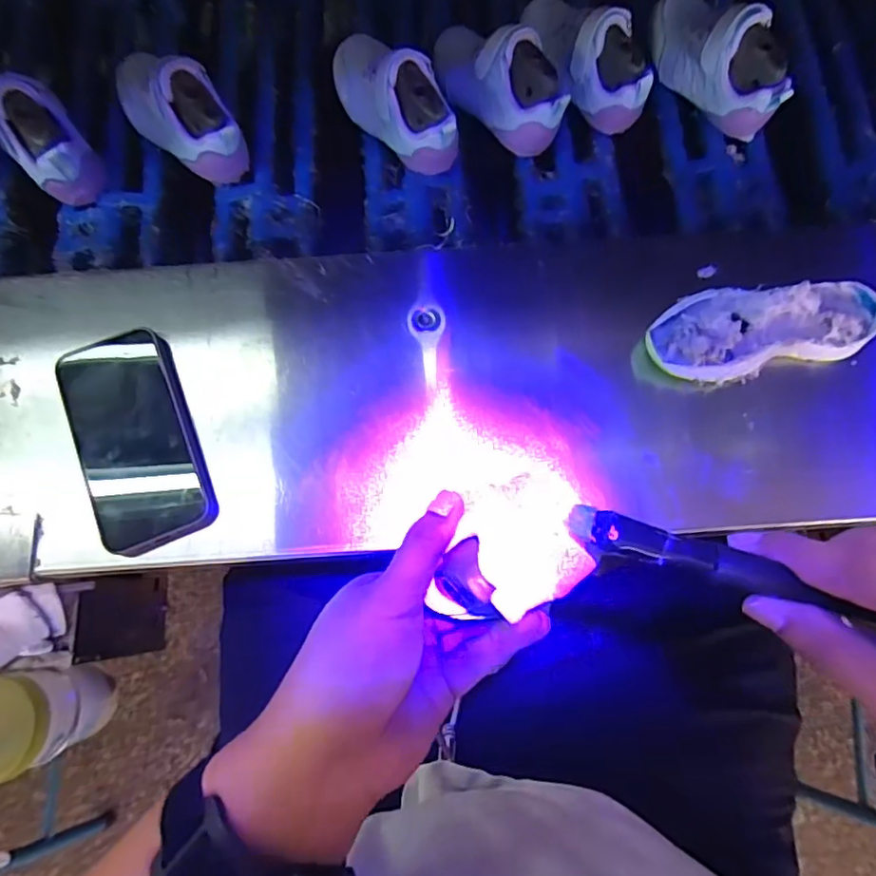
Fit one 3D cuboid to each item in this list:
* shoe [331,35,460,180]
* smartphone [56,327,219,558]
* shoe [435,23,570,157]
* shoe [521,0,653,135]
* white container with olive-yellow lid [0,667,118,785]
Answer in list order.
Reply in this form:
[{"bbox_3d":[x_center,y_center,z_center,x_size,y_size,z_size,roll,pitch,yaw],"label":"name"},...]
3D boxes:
[{"bbox_3d":[-0.041,-0.303,0.505,0.068,0.072,0.151,-35,80,-6],"label":"shoe"},{"bbox_3d":[-0.225,-0.001,0.426,0.080,0.017,0.164,-22,84,-2],"label":"smartphone"},{"bbox_3d":[0.047,-0.320,0.509,0.060,0.070,0.154,-41,81,-7],"label":"shoe"},{"bbox_3d":[0.135,-0.352,0.524,0.068,0.077,0.150,-21,84,-2],"label":"shoe"},{"bbox_3d":[-0.324,0.226,0.464,0.067,0.130,0.072,-4,83,0],"label":"white container with olive-yellow lid"}]

